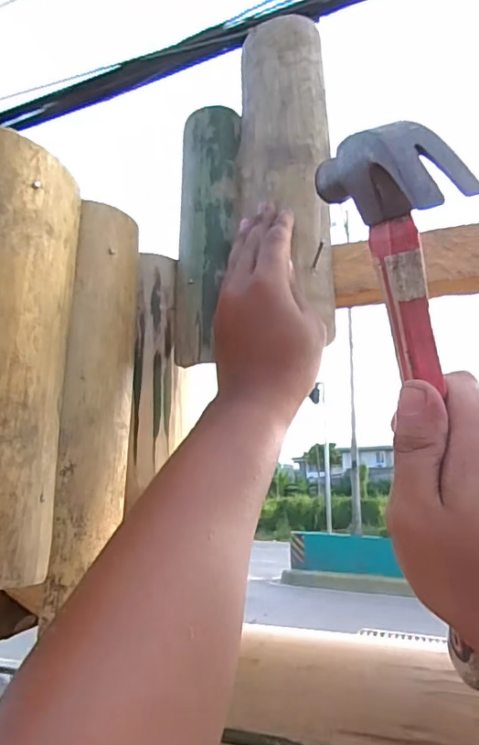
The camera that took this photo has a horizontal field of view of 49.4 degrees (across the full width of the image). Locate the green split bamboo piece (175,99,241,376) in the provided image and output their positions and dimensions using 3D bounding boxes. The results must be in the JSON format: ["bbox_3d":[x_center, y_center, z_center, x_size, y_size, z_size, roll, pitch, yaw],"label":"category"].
[{"bbox_3d":[-0.025,-0.113,0.419,0.051,0.211,0.015,-2,-14,7],"label":"green split bamboo piece"}]

